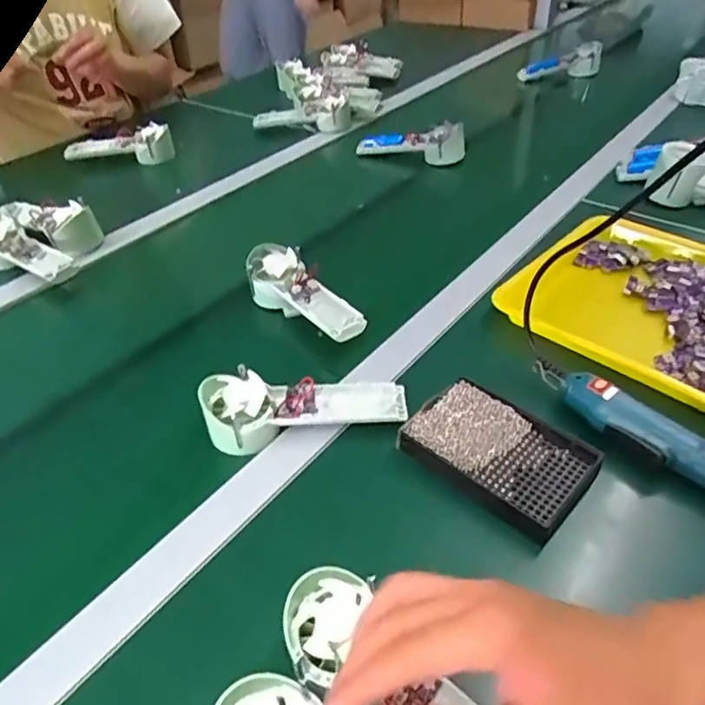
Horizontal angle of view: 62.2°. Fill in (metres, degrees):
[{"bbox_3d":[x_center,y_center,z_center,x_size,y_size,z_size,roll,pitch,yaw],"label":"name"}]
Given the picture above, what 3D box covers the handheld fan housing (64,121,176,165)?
[{"bbox_3d":[-0.398,-0.358,1.002,0.174,0.050,0.063,1,41,4],"label":"handheld fan housing"}]

